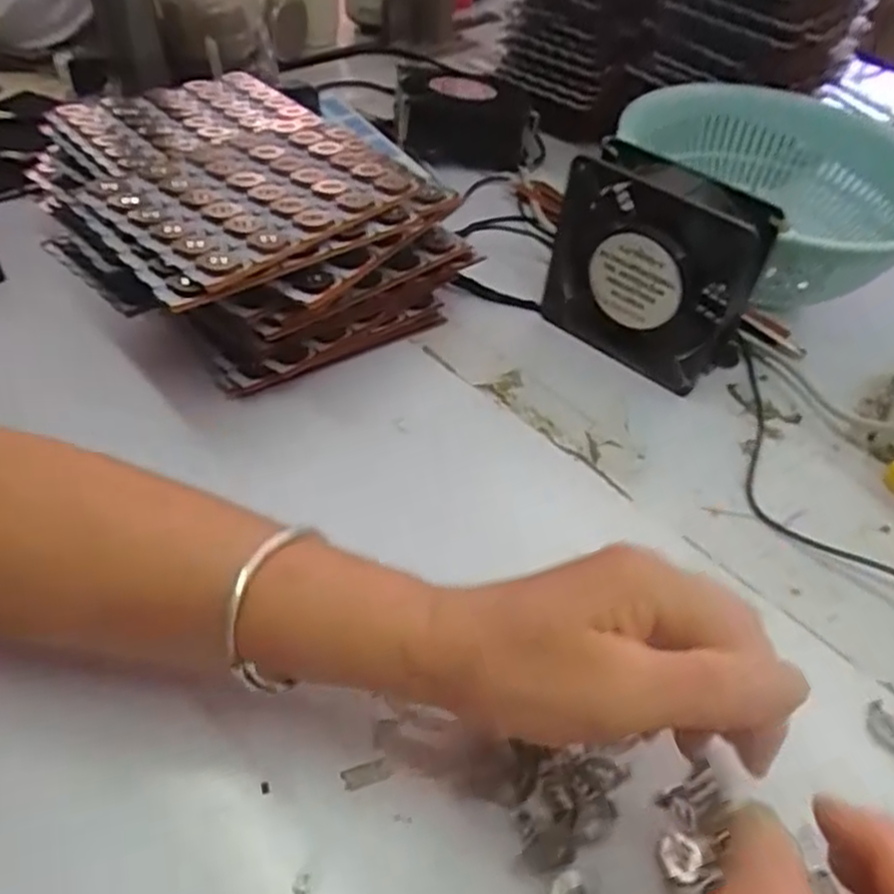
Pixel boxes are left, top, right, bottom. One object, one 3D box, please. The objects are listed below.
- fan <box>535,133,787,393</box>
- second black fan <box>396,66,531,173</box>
[{"bbox_3d":[0.127,-0.111,0.458,0.126,0.120,0.054,29,50,21],"label":"fan"},{"bbox_3d":[0.017,-0.307,0.678,0.127,0.056,0.112,1,46,-4],"label":"second black fan"}]

